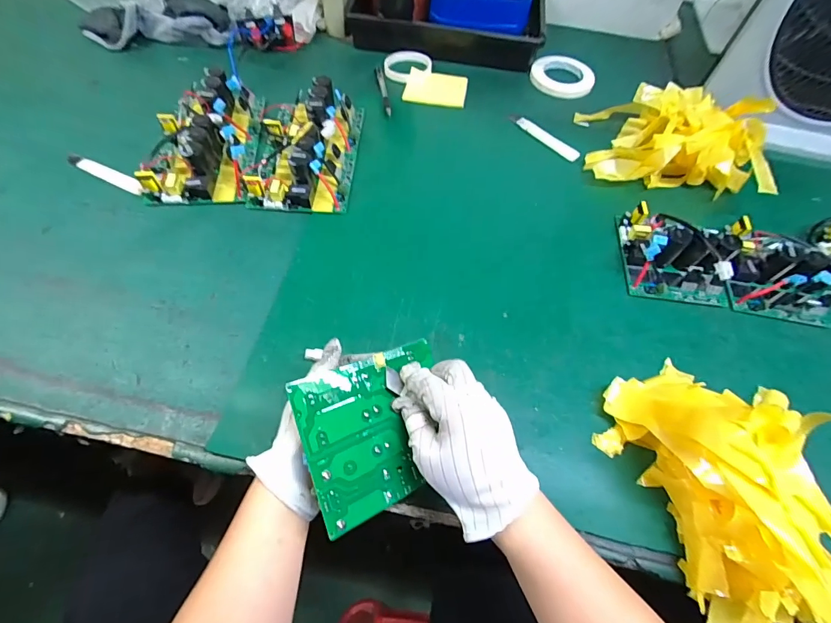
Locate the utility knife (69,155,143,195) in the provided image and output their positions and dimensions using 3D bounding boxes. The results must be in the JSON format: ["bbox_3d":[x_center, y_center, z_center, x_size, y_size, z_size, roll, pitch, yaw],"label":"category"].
[{"bbox_3d":[-0.436,-0.195,0.563,0.141,0.006,0.024,25,61,10],"label":"utility knife"}]

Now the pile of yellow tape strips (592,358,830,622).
[{"bbox_3d":[0.271,0.148,0.338,0.134,0.123,0.236,-15,62,-12],"label":"pile of yellow tape strips"}]

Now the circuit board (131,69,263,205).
[{"bbox_3d":[-0.307,-0.260,0.576,0.149,0.054,0.241,-5,60,-7],"label":"circuit board"}]

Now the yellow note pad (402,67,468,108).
[{"bbox_3d":[0.038,-0.402,0.715,0.107,0.004,0.092,9,60,1],"label":"yellow note pad"}]

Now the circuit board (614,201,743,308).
[{"bbox_3d":[0.344,-0.079,0.511,0.135,0.057,0.131,9,60,1],"label":"circuit board"}]

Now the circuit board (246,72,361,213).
[{"bbox_3d":[-0.163,-0.250,0.580,0.151,0.051,0.237,2,60,-3],"label":"circuit board"}]

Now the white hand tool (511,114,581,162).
[{"bbox_3d":[0.210,-0.287,0.656,0.018,0.014,0.136,-39,70,-23],"label":"white hand tool"}]

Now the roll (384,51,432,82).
[{"bbox_3d":[-0.017,-0.460,0.739,0.090,0.012,0.090,2,60,-3],"label":"roll"}]

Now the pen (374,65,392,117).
[{"bbox_3d":[-0.056,-0.391,0.697,0.015,0.012,0.150,-7,61,-8],"label":"pen"}]

